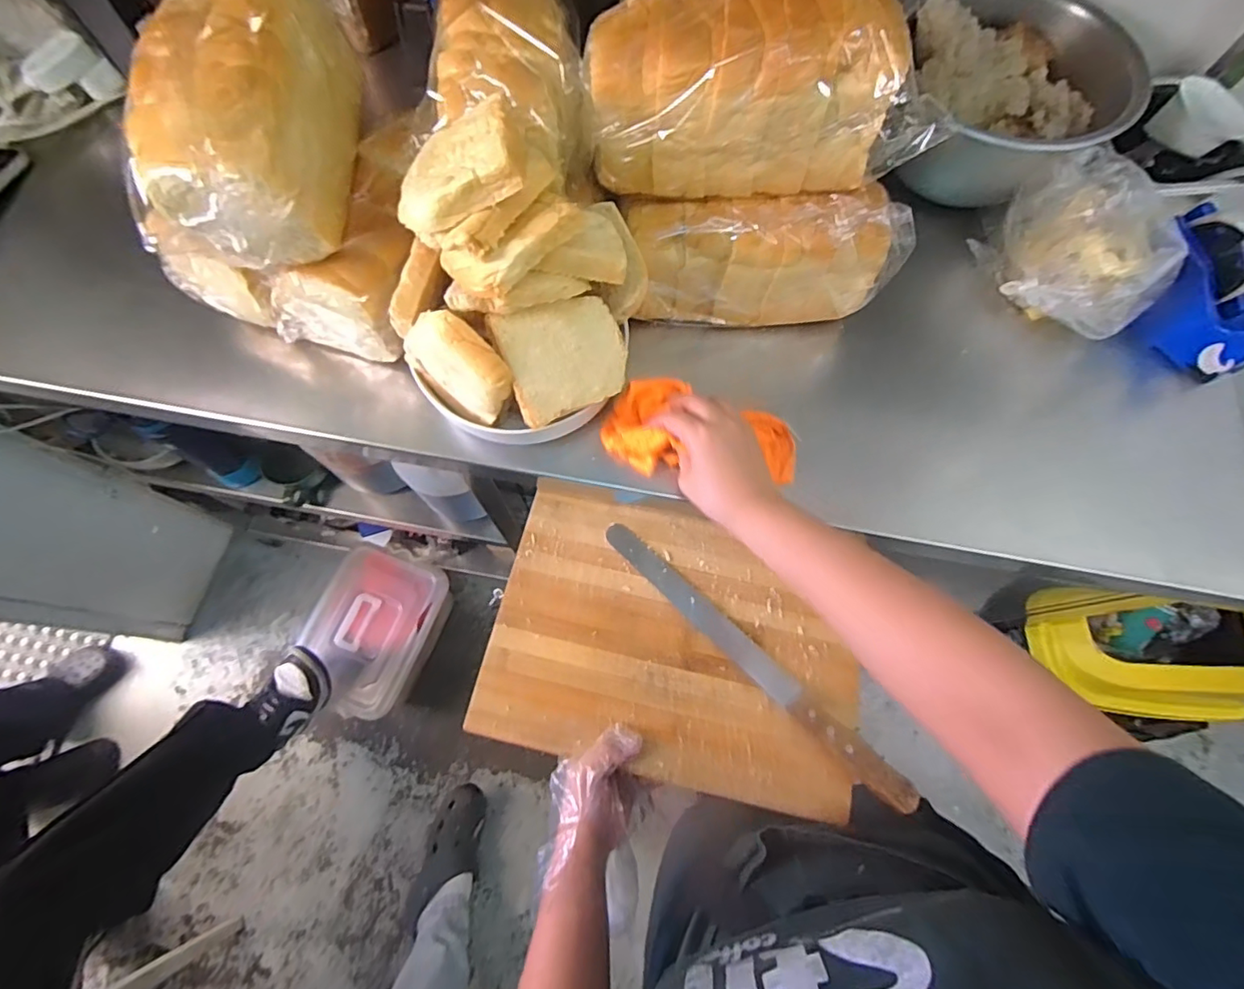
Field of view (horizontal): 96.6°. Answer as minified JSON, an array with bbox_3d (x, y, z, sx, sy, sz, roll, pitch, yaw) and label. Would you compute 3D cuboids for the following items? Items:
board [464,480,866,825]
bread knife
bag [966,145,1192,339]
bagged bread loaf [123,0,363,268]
[{"bbox_3d":[0.054,0.137,0.547,0.349,0.015,0.259,13,71,3],"label":"board"},{"bbox_3d":[0.124,0.157,0.542,0.366,0.026,0.029,43,75,12],"label":"bread knife"},{"bbox_3d":[0.447,-0.238,0.540,0.083,0.112,0.165,-40,76,-14],"label":"bag"},{"bbox_3d":[-0.282,-0.294,0.422,0.110,0.112,0.221,0,71,-2],"label":"bagged bread loaf"}]

